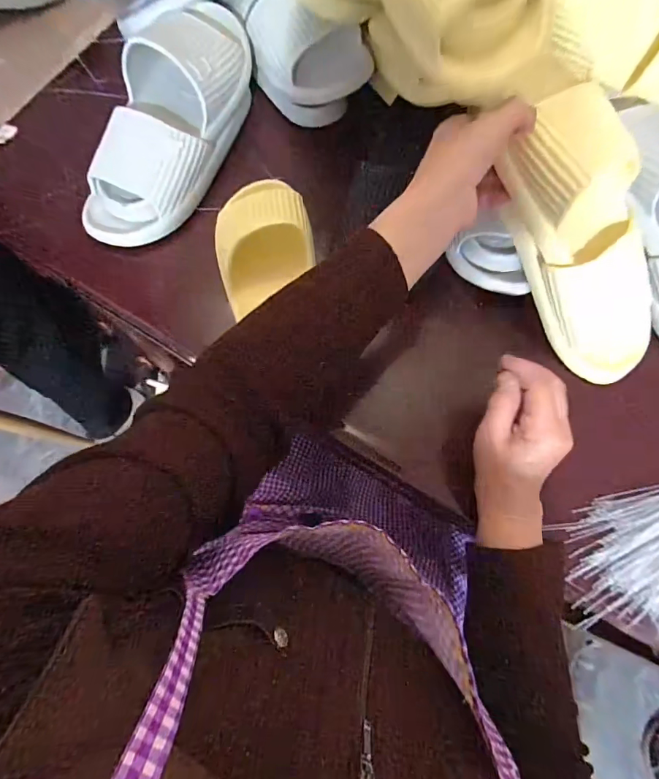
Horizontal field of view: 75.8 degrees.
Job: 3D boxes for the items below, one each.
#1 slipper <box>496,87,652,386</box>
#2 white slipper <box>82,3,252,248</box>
[{"bbox_3d":[0.231,-0.128,0.387,0.107,0.083,0.252,-39,118,-10],"label":"slipper"},{"bbox_3d":[-0.177,-0.286,0.468,0.108,0.099,0.280,23,76,7],"label":"white slipper"}]

